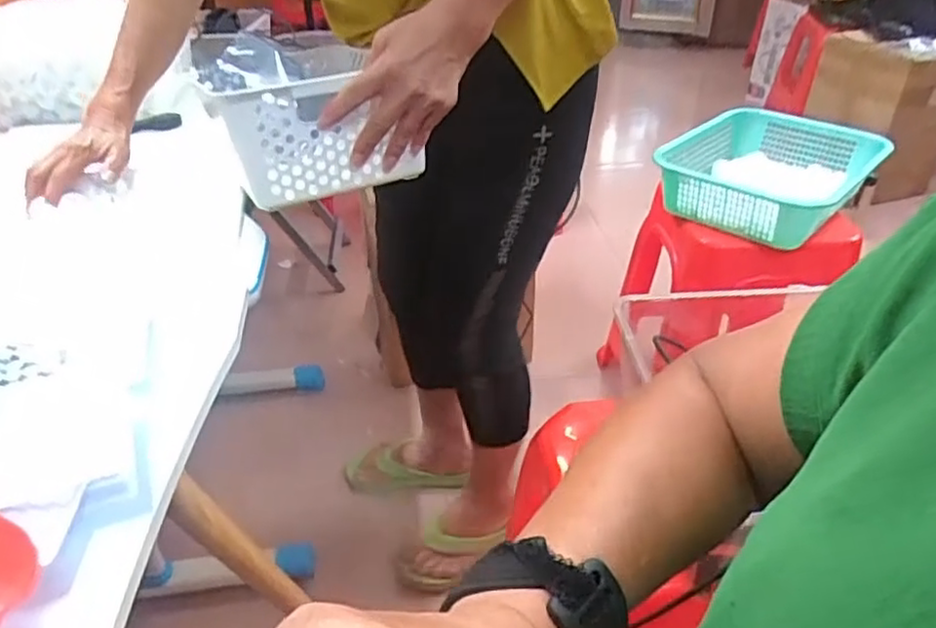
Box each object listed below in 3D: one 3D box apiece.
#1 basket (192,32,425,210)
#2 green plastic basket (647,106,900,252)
[{"bbox_3d":[-0.184,-0.232,0.740,0.175,0.109,0.295,-15,37,-20],"label":"basket"},{"bbox_3d":[0.548,-0.246,1.256,0.311,0.133,0.434,29,44,35],"label":"green plastic basket"}]

